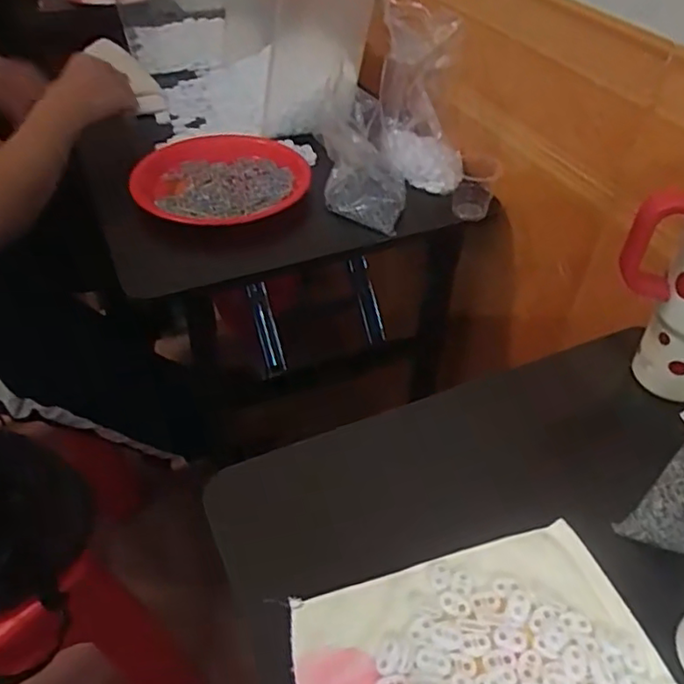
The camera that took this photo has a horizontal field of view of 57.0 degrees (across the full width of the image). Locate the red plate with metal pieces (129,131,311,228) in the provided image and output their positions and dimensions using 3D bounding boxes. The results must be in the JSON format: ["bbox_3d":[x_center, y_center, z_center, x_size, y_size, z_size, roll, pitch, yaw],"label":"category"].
[{"bbox_3d":[-0.164,-0.228,0.862,0.229,0.028,0.245,1,43,-1],"label":"red plate with metal pieces"}]

